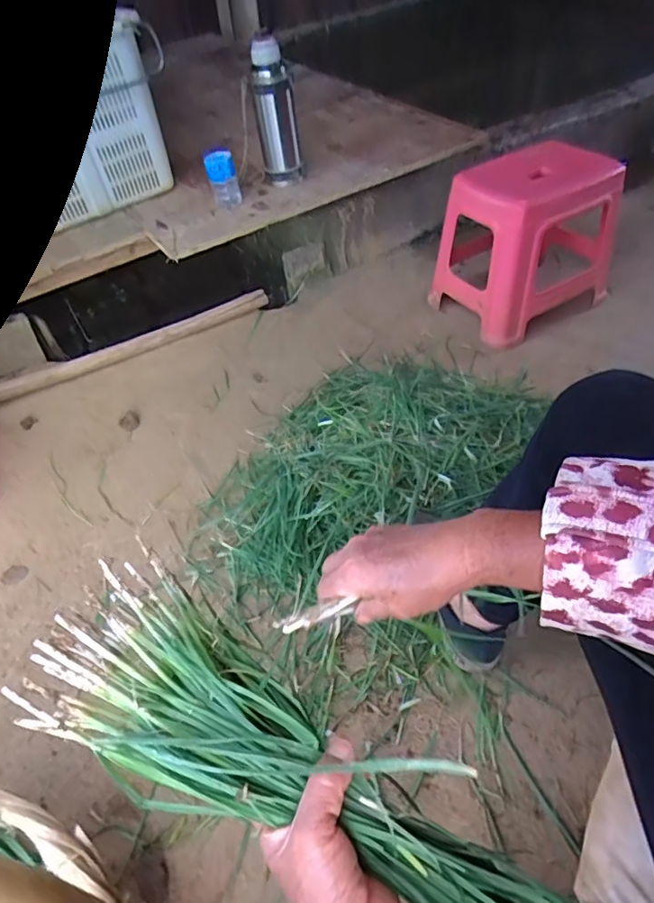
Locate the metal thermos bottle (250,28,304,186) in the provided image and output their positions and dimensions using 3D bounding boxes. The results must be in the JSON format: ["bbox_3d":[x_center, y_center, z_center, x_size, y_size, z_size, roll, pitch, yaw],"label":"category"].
[{"bbox_3d":[-0.120,-0.794,1.270,0.093,0.293,0.088,-8,48,-2],"label":"metal thermos bottle"}]

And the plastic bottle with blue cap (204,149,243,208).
[{"bbox_3d":[-0.248,-0.652,1.289,0.074,0.110,0.083,-11,51,-6],"label":"plastic bottle with blue cap"}]

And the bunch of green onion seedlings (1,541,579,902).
[{"bbox_3d":[-0.007,0.215,0.356,0.402,0.037,0.122,28,55,10],"label":"bunch of green onion seedlings"}]

